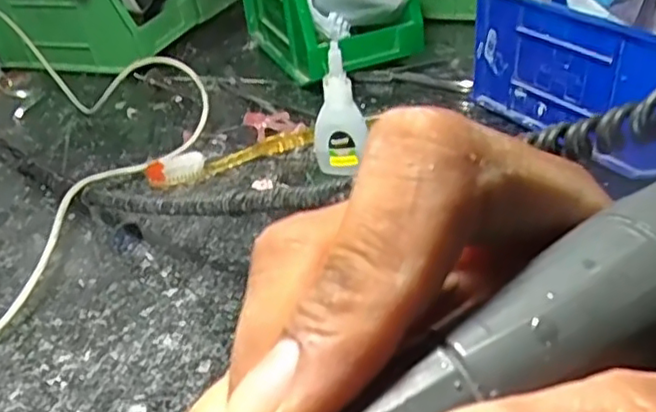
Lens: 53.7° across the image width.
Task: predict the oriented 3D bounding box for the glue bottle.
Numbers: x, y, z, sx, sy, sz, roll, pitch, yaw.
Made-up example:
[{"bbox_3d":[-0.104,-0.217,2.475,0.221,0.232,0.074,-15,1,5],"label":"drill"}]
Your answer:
[{"bbox_3d":[0.007,-0.058,0.404,0.032,0.084,0.014,11,38,22],"label":"glue bottle"}]

